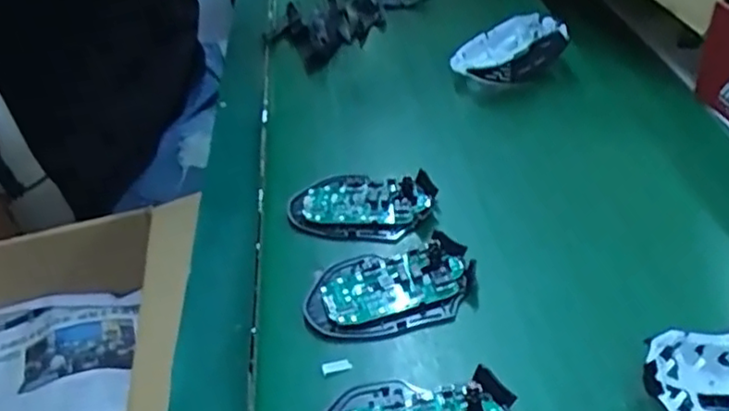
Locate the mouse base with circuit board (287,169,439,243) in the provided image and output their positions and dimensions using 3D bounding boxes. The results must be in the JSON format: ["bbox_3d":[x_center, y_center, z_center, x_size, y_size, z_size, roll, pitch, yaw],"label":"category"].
[{"bbox_3d":[-0.005,-0.003,0.517,0.114,0.015,0.065,5,41,16],"label":"mouse base with circuit board"}]

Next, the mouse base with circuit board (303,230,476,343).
[{"bbox_3d":[0.017,0.055,0.448,0.112,0.017,0.070,-7,39,1],"label":"mouse base with circuit board"}]

